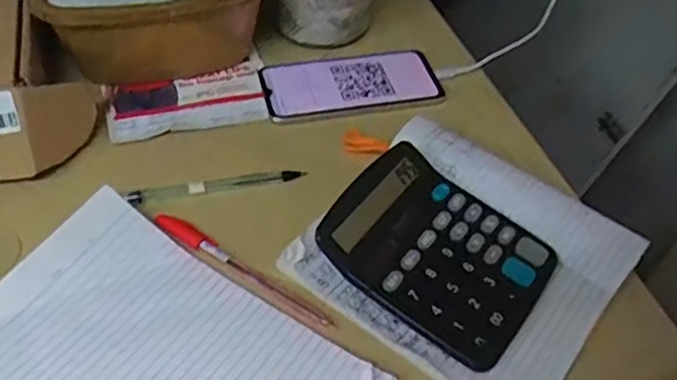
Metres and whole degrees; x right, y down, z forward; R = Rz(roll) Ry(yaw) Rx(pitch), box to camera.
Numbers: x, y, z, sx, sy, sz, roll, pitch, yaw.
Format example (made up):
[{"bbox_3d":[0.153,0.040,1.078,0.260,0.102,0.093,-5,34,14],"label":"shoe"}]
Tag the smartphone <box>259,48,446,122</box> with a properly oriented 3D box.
[{"bbox_3d":[0.011,-0.096,0.590,0.157,0.015,0.074,-7,49,-13],"label":"smartphone"}]

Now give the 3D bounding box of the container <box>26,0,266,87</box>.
[{"bbox_3d":[-0.164,-0.162,0.572,0.184,0.098,0.131,-18,52,-21],"label":"container"}]

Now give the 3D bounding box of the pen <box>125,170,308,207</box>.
[{"bbox_3d":[-0.093,-0.003,0.503,0.134,0.011,0.014,-7,49,-13],"label":"pen"}]

